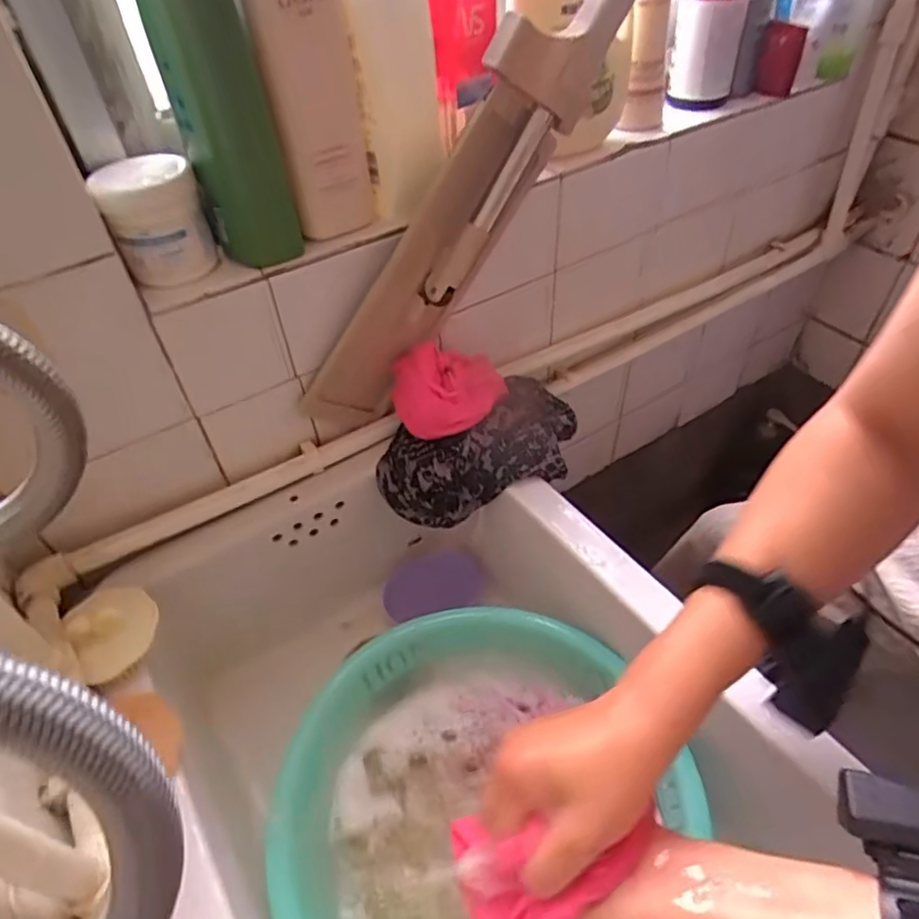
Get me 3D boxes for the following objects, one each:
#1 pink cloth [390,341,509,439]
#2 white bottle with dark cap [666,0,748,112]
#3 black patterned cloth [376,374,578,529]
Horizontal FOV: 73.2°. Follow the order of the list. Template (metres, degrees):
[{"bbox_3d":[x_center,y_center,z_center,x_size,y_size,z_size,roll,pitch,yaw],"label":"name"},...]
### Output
[{"bbox_3d":[-0.011,-0.062,0.605,0.099,0.083,0.071,7,47,10],"label":"pink cloth"},{"bbox_3d":[0.263,-0.455,0.656,0.070,0.140,0.051,15,49,17],"label":"white bottle with dark cap"},{"bbox_3d":[0.024,-0.011,0.630,0.216,0.069,0.124,-21,49,-16],"label":"black patterned cloth"}]

